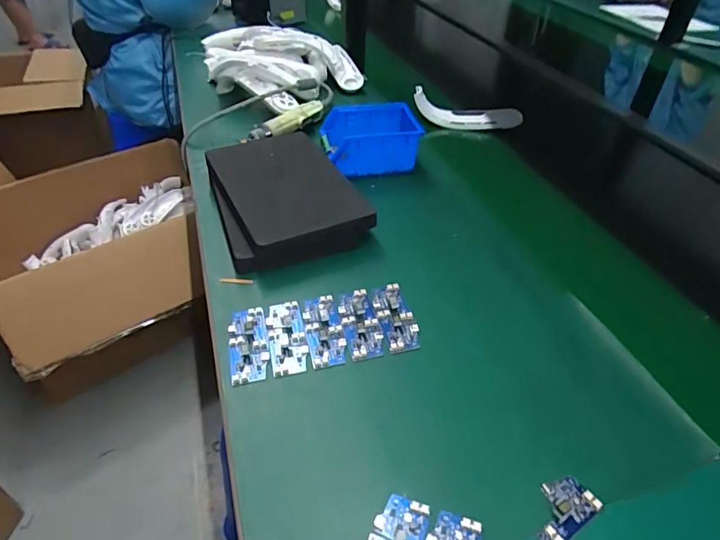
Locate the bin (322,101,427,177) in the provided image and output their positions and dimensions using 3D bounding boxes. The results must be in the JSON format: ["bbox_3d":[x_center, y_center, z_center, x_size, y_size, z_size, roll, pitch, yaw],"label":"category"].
[{"bbox_3d":[0.017,-0.193,0.732,0.134,0.079,0.112,-5,42,-7],"label":"bin"}]

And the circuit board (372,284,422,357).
[{"bbox_3d":[0.037,0.051,0.509,0.036,0.008,0.090,-9,43,-11],"label":"circuit board"}]

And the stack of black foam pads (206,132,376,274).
[{"bbox_3d":[-0.102,-0.111,0.648,0.183,0.049,0.261,-14,44,-16],"label":"stack of black foam pads"}]

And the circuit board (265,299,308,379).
[{"bbox_3d":[-0.074,0.067,0.486,0.037,0.004,0.089,-10,43,-12],"label":"circuit board"}]

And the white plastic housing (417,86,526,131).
[{"bbox_3d":[0.197,-0.288,0.865,0.197,0.063,0.030,-1,42,-2],"label":"white plastic housing"}]

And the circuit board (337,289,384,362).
[{"bbox_3d":[0.000,0.054,0.500,0.035,0.004,0.090,-10,43,-12],"label":"circuit board"}]

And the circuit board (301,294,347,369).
[{"bbox_3d":[-0.037,0.061,0.493,0.036,0.005,0.088,-9,43,-11],"label":"circuit board"}]

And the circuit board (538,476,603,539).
[{"bbox_3d":[0.152,0.179,0.361,0.058,0.011,0.035,-25,48,-26],"label":"circuit board"}]

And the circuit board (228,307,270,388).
[{"bbox_3d":[-0.111,0.073,0.477,0.037,0.004,0.089,-9,43,-11],"label":"circuit board"}]

